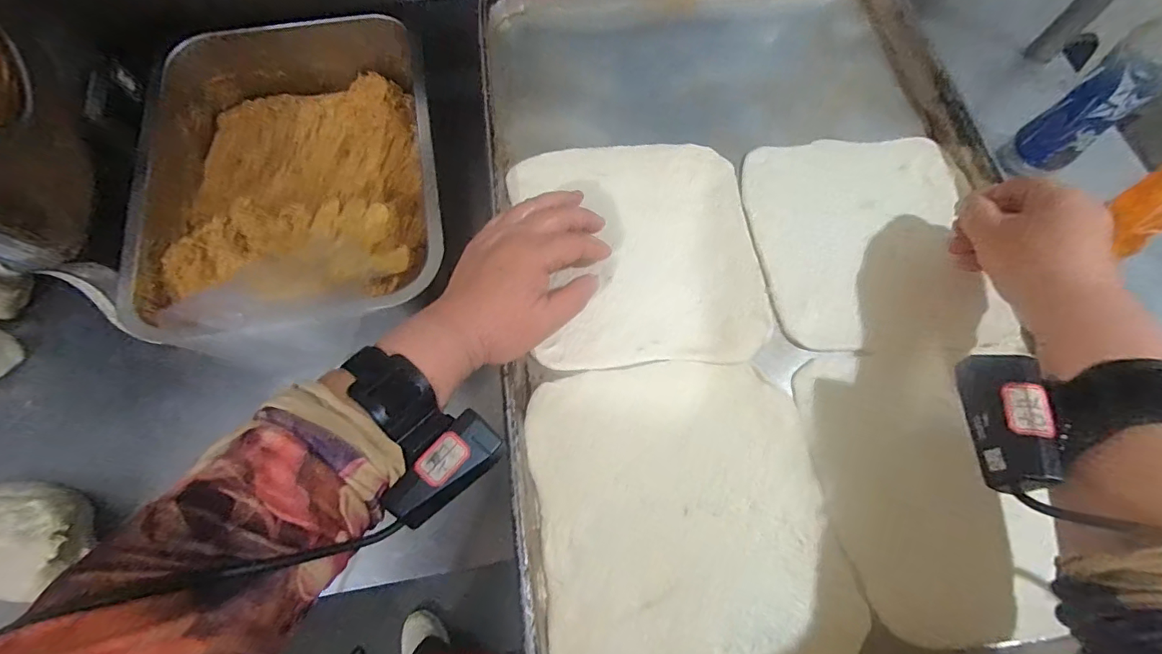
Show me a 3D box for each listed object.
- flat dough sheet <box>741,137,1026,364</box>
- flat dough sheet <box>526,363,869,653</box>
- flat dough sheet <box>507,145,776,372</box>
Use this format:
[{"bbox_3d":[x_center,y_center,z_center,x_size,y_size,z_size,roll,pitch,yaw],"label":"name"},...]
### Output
[{"bbox_3d":[0.226,-0.067,0.393,0.173,0.011,0.194,-4,68,-3],"label":"flat dough sheet"},{"bbox_3d":[0.066,0.119,0.323,0.182,0.008,0.193,-8,69,-4],"label":"flat dough sheet"},{"bbox_3d":[0.045,-0.064,0.394,0.175,0.012,0.198,-7,69,-4],"label":"flat dough sheet"}]

